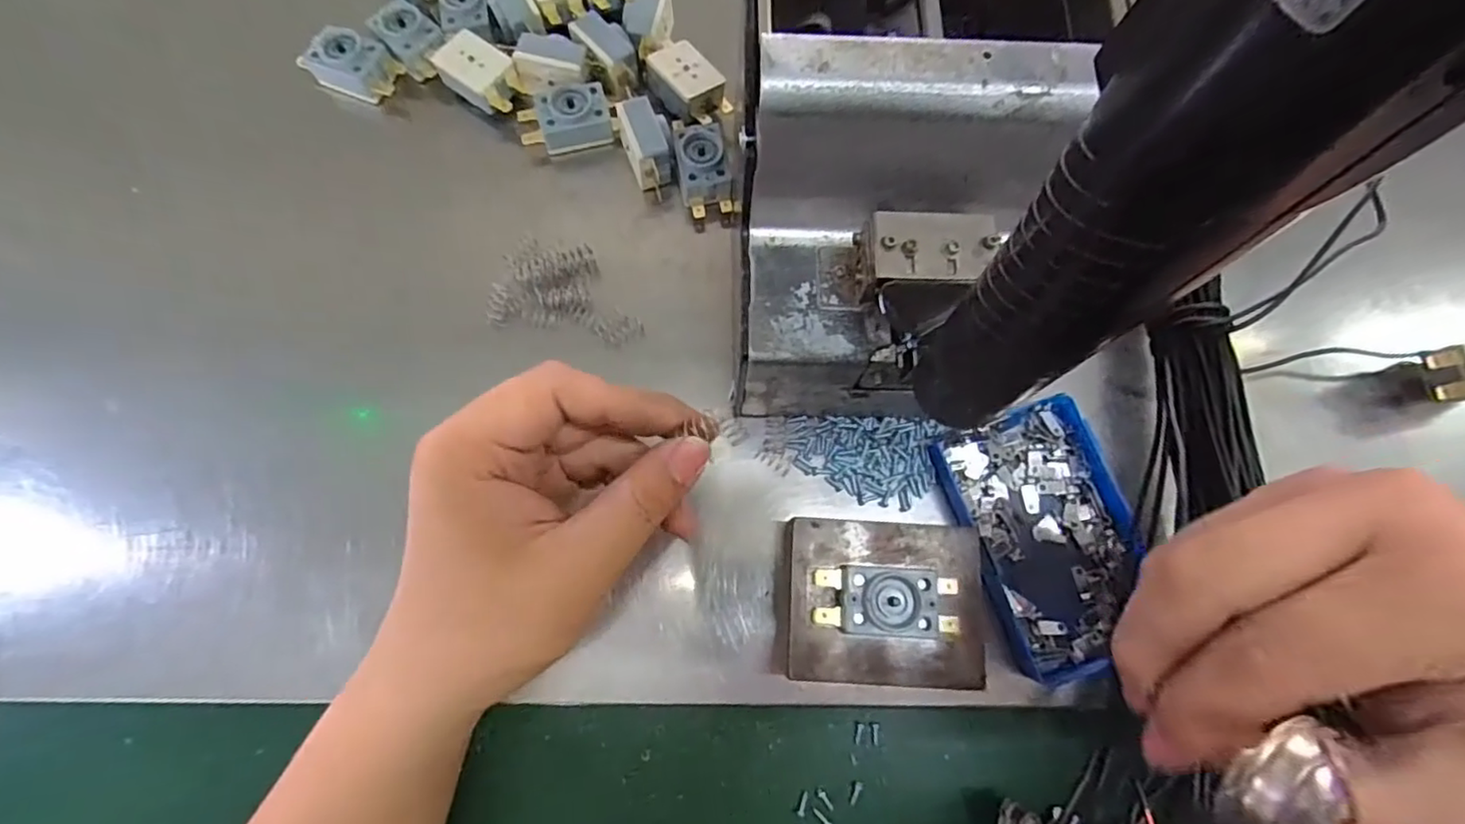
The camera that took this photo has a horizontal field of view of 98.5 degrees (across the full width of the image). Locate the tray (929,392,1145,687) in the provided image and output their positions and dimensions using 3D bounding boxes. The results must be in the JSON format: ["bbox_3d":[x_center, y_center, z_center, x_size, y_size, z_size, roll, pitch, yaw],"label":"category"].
[{"bbox_3d":[0.143,0.054,0.283,0.070,0.018,0.111,-16,76,-6],"label":"tray"}]

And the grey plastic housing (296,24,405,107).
[{"bbox_3d":[-0.208,-0.190,0.345,0.043,0.018,0.031,26,76,6],"label":"grey plastic housing"}]

